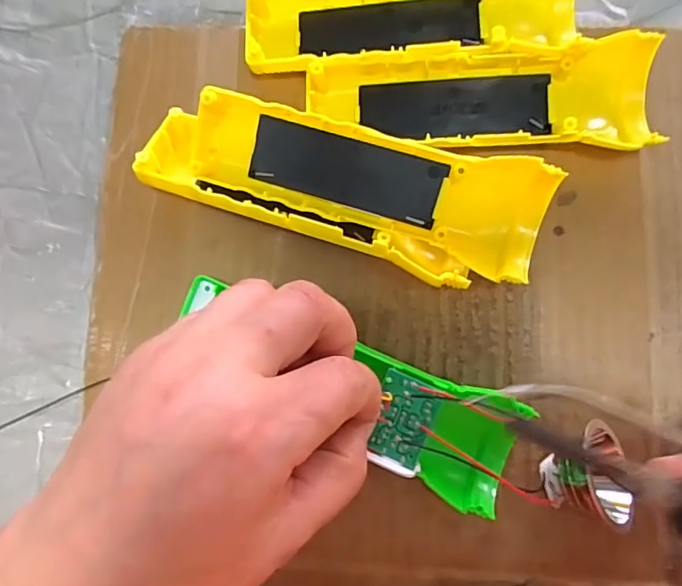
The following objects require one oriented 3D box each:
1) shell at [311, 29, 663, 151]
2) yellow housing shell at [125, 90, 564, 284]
[{"bbox_3d":[0.067,-0.092,0.257,0.162,0.028,0.050,2,83,4],"label":"shell"},{"bbox_3d":[-0.001,-0.046,0.246,0.183,0.043,0.054,17,84,5],"label":"yellow housing shell"}]

